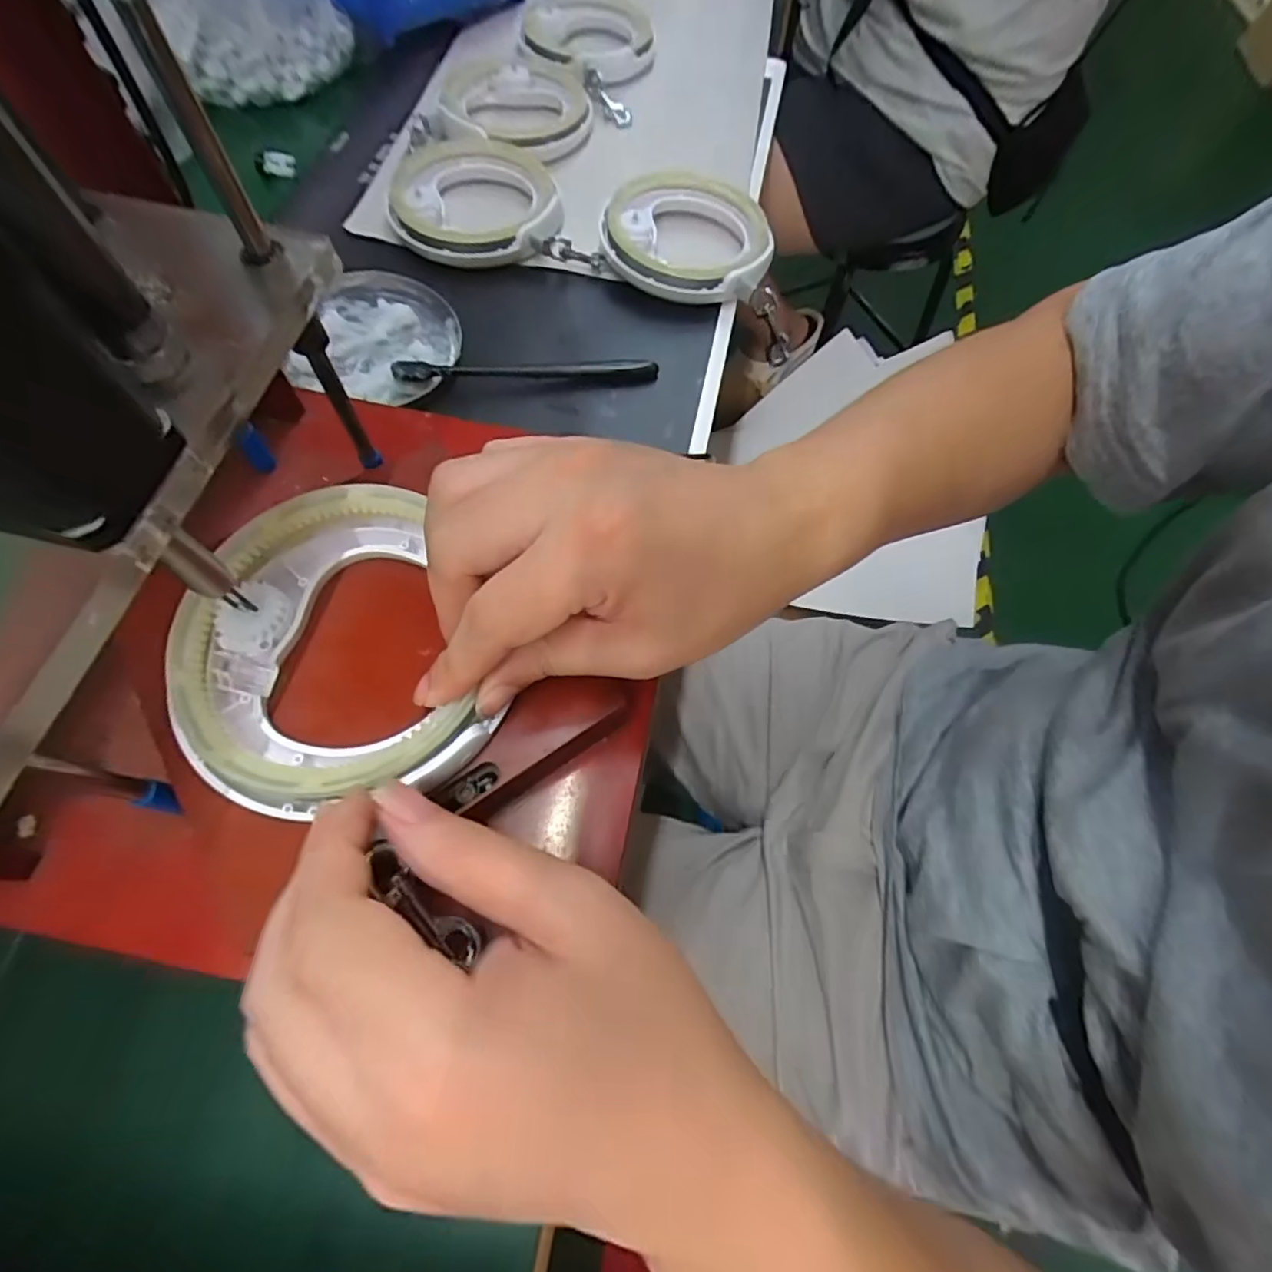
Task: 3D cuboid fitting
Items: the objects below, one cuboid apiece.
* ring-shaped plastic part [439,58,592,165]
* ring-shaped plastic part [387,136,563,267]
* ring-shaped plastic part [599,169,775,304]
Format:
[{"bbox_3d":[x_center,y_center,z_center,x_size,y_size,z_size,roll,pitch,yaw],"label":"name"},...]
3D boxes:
[{"bbox_3d":[-0.103,-0.466,0.516,0.121,0.035,0.126,0,66,-3],"label":"ring-shaped plastic part"},{"bbox_3d":[-0.126,-0.346,0.457,0.126,0.020,0.126,-11,67,-8],"label":"ring-shaped plastic part"},{"bbox_3d":[0.039,-0.313,0.455,0.129,0.023,0.125,-2,66,-4],"label":"ring-shaped plastic part"}]

